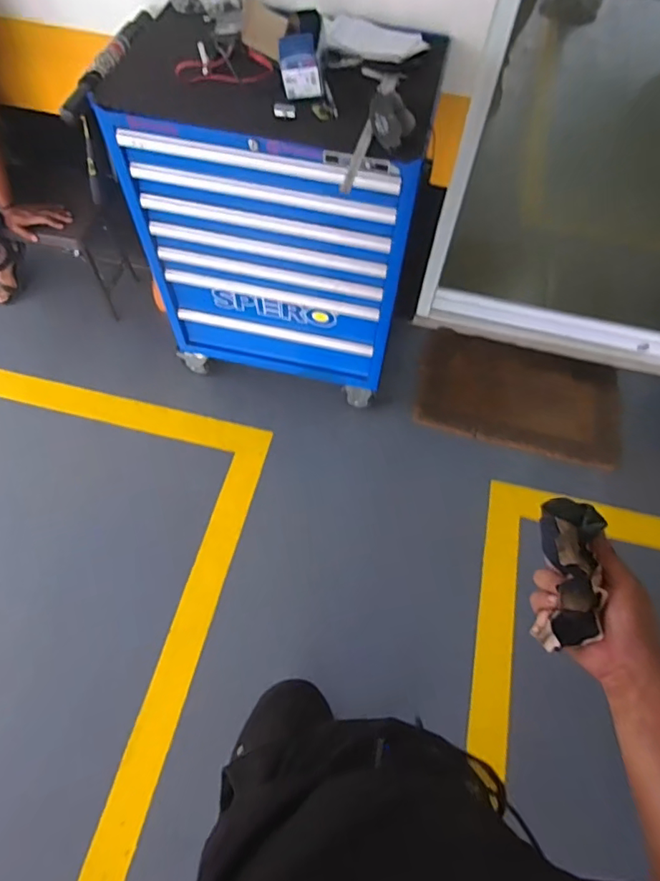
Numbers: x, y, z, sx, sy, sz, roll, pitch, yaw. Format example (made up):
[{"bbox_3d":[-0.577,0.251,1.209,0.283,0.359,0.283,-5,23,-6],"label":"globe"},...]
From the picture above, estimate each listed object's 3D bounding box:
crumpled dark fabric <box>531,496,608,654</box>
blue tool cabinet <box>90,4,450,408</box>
[{"bbox_3d":[0.235,0.128,0.496,0.059,0.057,0.139,4,80,-1],"label":"crumpled dark fabric"},{"bbox_3d":[-0.144,-0.601,1.419,0.702,0.870,0.507,12,62,4],"label":"blue tool cabinet"}]

